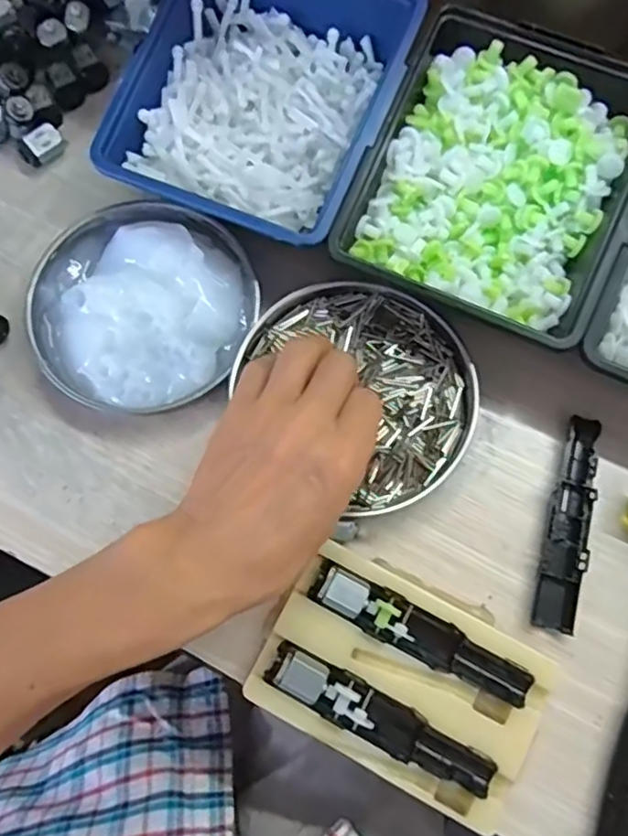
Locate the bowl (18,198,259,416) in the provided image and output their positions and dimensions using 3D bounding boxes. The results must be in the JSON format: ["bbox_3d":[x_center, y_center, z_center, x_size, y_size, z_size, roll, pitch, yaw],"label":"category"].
[{"bbox_3d":[-0.102,-0.069,0.376,0.128,0.034,0.132,0,76,0],"label":"bowl"}]

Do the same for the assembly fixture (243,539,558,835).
[{"bbox_3d":[0.046,0.135,0.326,0.137,0.031,0.088,27,77,7],"label":"assembly fixture"}]

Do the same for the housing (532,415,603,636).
[{"bbox_3d":[0.142,0.058,0.355,0.022,0.010,0.118,13,76,3],"label":"housing"}]

